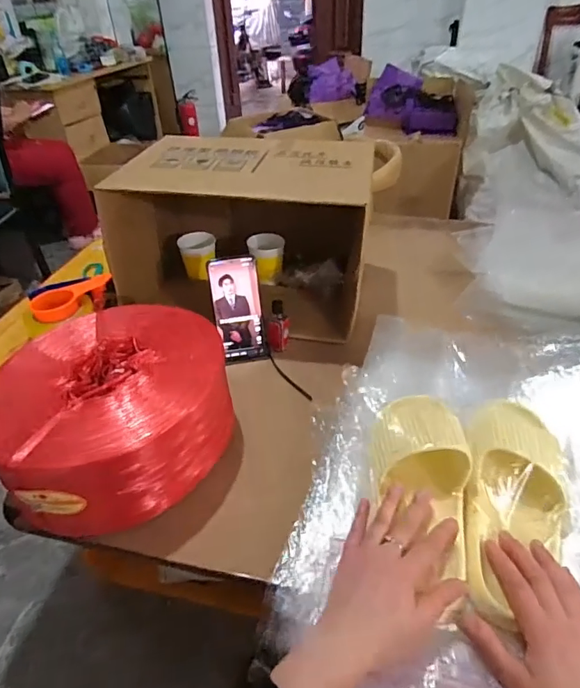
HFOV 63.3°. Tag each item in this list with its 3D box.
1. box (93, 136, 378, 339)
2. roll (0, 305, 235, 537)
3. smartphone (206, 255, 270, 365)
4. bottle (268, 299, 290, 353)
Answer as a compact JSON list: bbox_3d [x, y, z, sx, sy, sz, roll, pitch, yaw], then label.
[{"bbox_3d":[-0.073,-0.205,0.812,0.399,0.227,0.239,3,38,8],"label":"box"},{"bbox_3d":[-0.217,0.080,0.591,0.263,0.143,0.222,-26,44,-27],"label":"roll"},{"bbox_3d":[-0.078,-0.051,0.719,0.072,0.160,0.008,-12,13,-11],"label":"smartphone"},{"bbox_3d":[-0.018,-0.030,0.744,0.035,0.082,0.032,-3,38,0],"label":"bottle"}]

